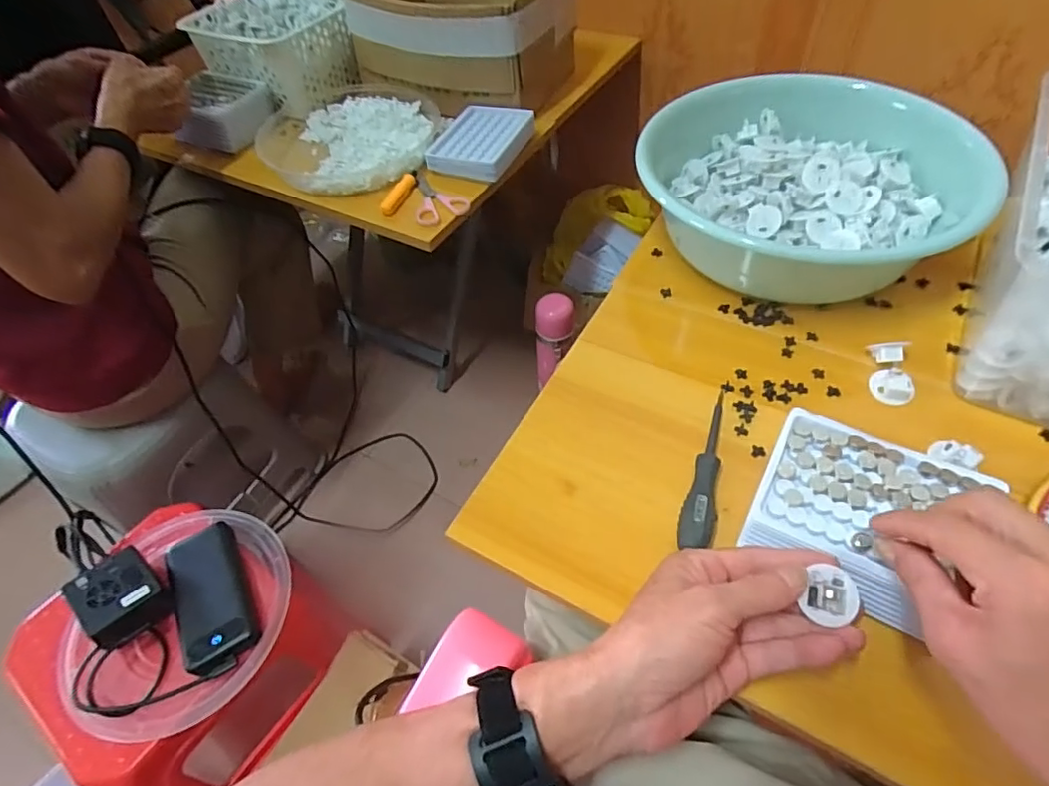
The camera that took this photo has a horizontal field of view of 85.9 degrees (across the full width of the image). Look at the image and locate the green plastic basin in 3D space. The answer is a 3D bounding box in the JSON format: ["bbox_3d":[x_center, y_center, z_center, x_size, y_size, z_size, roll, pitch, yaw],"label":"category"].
[{"bbox_3d":[0.272,-0.223,0.582,0.288,0.114,0.288,-3,53,4],"label":"green plastic basin"}]

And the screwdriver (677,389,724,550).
[{"bbox_3d":[0.139,0.054,0.423,0.025,0.022,0.138,14,55,16],"label":"screwdriver"}]

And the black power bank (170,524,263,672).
[{"bbox_3d":[-0.348,0.223,0.624,0.077,0.029,0.169,-27,55,-14],"label":"black power bank"}]

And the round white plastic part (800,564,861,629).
[{"bbox_3d":[0.172,0.114,0.316,0.027,0.008,0.027,-3,68,7],"label":"round white plastic part"}]

